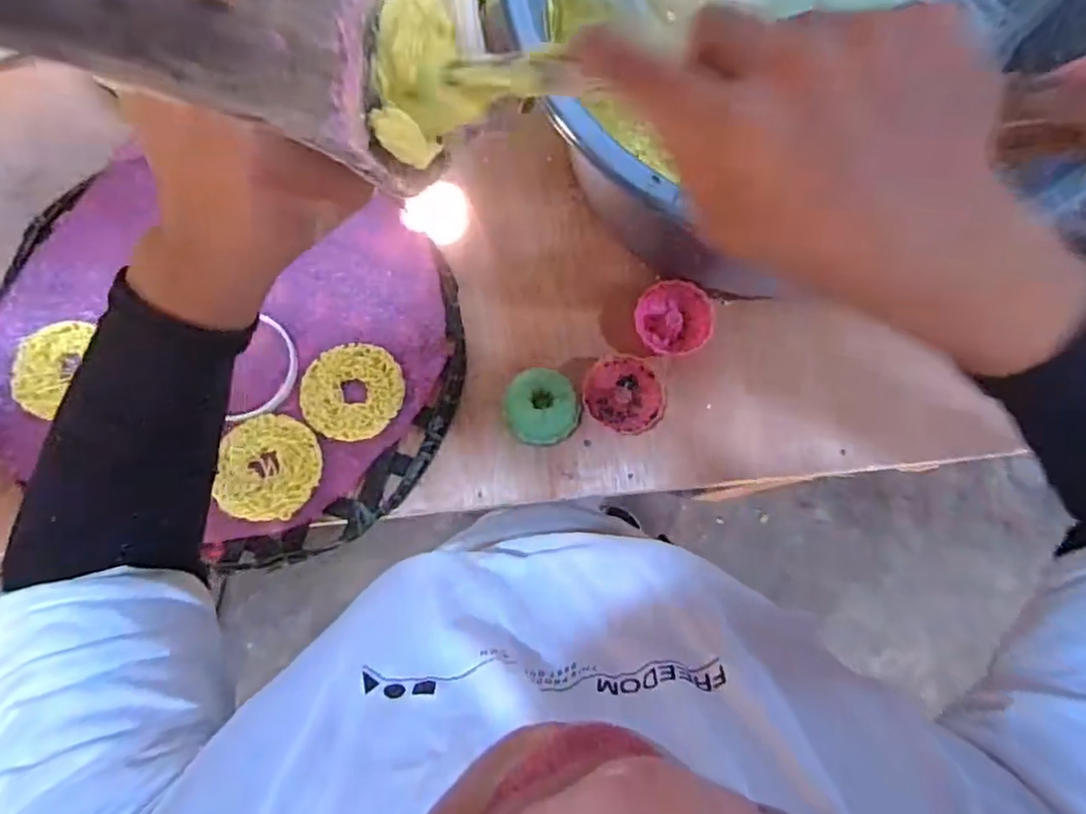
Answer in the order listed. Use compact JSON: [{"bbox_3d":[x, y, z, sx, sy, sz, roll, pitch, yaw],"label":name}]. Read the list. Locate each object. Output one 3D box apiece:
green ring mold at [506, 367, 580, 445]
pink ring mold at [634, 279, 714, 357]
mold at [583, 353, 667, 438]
[{"bbox_3d":[0.000,0.001,0.484,0.054,0.035,0.055,1,79,0],"label":"green ring mold"},{"bbox_3d":[0.107,-0.073,0.508,0.060,0.019,0.057,0,79,0],"label":"pink ring mold"},{"bbox_3d":[0.065,-0.011,0.491,0.063,0.020,0.060,0,79,0],"label":"mold"}]

